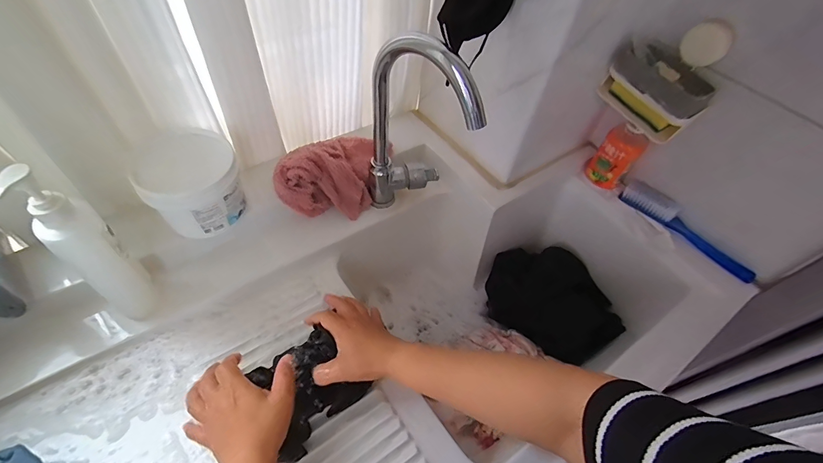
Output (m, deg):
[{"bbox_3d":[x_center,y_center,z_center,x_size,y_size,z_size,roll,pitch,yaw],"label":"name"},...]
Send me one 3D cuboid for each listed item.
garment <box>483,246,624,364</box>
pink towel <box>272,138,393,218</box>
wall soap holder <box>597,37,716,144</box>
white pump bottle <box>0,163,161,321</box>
[{"bbox_3d":[0.276,0.117,0.715,0.234,0.098,0.189,36,59,19],"label":"garment"},{"bbox_3d":[-0.122,-0.095,0.632,0.106,0.100,0.183,33,58,18],"label":"pink towel"},{"bbox_3d":[0.366,-0.209,0.570,0.093,0.086,0.143,-19,58,-18],"label":"wall soap holder"},{"bbox_3d":[-0.364,0.024,0.437,0.047,0.232,0.058,36,59,19],"label":"white pump bottle"}]

